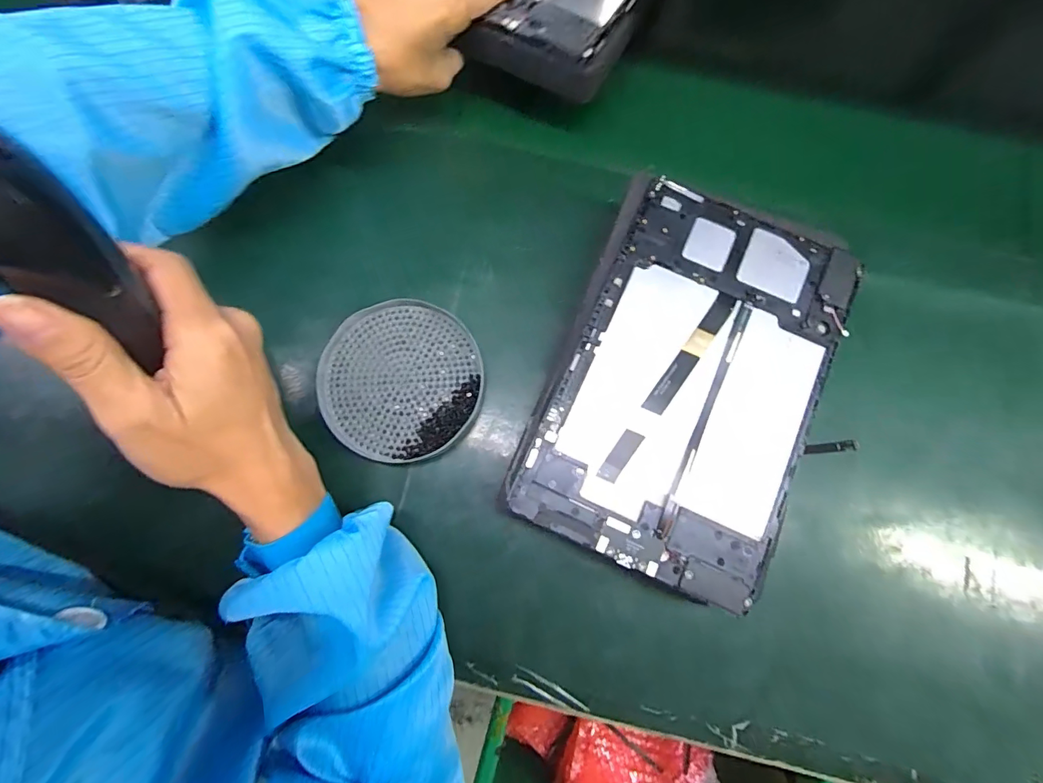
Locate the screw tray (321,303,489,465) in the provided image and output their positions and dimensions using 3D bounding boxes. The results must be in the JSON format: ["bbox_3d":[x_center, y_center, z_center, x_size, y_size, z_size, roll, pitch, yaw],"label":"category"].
[{"bbox_3d":[-0.087,-0.007,0.330,0.114,0.020,0.111,-21,79,-4],"label":"screw tray"}]

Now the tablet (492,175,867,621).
[{"bbox_3d":[0.106,-0.009,0.287,0.160,0.010,0.242,24,79,5],"label":"tablet"}]

